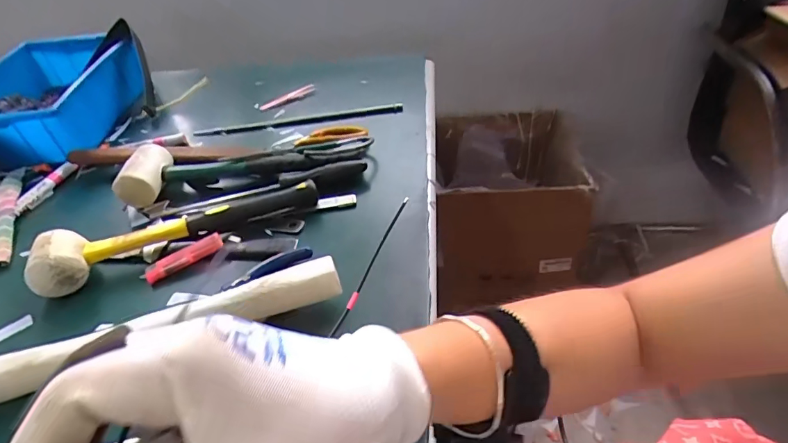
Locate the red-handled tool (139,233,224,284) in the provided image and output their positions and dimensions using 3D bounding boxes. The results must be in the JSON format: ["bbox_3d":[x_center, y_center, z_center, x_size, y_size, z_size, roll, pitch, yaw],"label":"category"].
[{"bbox_3d":[-0.213,0.037,0.464,0.081,0.017,0.017,-26,45,-19],"label":"red-handled tool"}]

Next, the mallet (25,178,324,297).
[{"bbox_3d":[-0.224,0.001,0.489,0.284,0.044,0.061,-23,44,-15],"label":"mallet"}]

